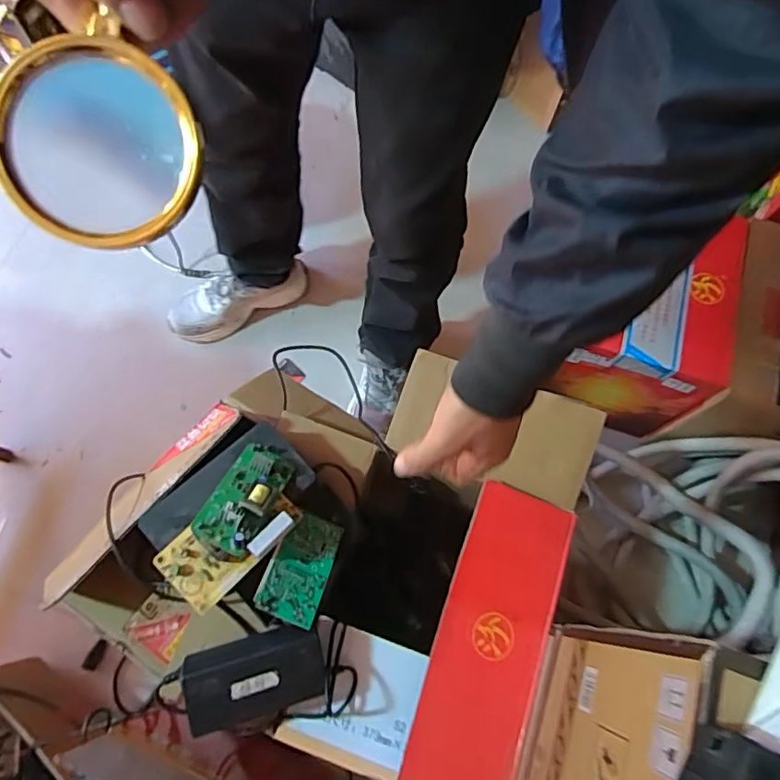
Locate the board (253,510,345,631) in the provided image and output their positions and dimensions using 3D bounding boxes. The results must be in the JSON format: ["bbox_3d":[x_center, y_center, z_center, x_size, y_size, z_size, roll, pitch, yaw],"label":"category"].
[{"bbox_3d":[-0.103,0.202,0.652,0.070,0.008,0.119,27,53,-13],"label":"board"}]

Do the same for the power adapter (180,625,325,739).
[{"bbox_3d":[-0.149,0.315,0.626,0.146,0.051,0.080,-13,70,-7],"label":"power adapter"}]

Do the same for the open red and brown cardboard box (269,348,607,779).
[{"bbox_3d":[0.081,0.276,0.836,0.259,0.306,0.487,20,70,5],"label":"open red and brown cardboard box"}]

